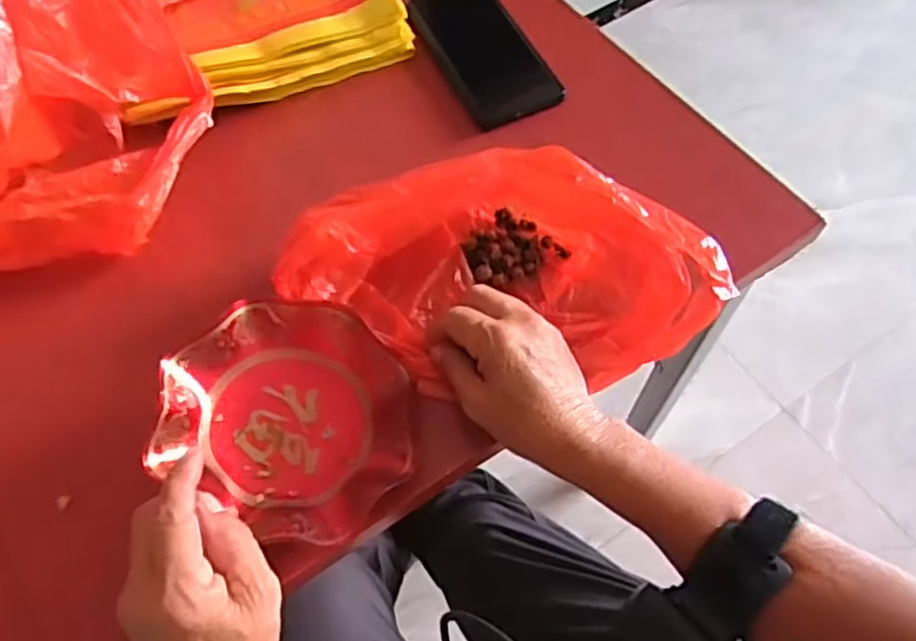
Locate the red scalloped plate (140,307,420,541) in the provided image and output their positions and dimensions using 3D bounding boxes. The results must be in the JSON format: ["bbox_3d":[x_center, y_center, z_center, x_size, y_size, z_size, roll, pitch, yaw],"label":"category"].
[{"bbox_3d":[-0.093,0.055,0.386,0.130,0.045,0.128,0,63,0],"label":"red scalloped plate"}]

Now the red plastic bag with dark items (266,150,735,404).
[{"bbox_3d":[0.028,-0.032,0.427,0.263,0.072,0.132,3,63,-1],"label":"red plastic bag with dark items"}]

